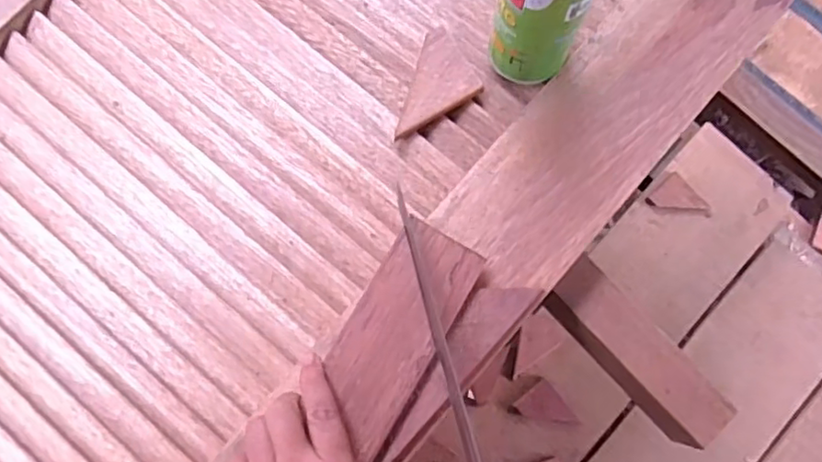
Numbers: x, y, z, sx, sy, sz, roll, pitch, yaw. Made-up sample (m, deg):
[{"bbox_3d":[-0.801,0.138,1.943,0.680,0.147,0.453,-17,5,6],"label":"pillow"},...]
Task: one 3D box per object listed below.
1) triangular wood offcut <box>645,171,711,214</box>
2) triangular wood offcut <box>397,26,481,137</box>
[{"bbox_3d":[0.418,-0.044,0.993,0.069,0.008,0.081,-39,80,-6],"label":"triangular wood offcut"},{"bbox_3d":[0.011,-0.122,0.524,0.078,0.017,0.063,-29,79,-5],"label":"triangular wood offcut"}]

